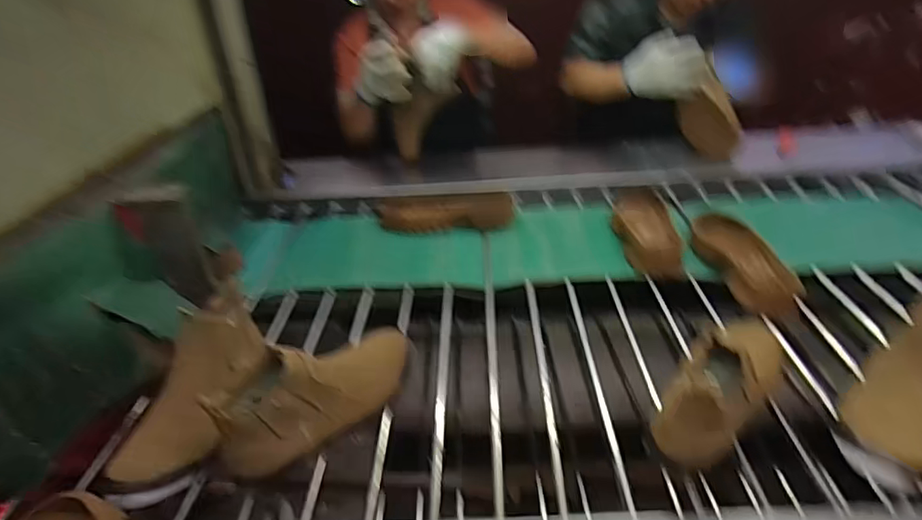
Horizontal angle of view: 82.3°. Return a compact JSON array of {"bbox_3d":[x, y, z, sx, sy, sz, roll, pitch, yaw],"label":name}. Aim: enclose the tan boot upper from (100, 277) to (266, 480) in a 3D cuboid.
[{"bbox_3d":[-0.329,0.151,0.669,0.089,0.098,0.259,3,49,11],"label":"tan boot upper"}]

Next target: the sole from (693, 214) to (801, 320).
[{"bbox_3d":[0.483,0.000,0.911,0.116,0.038,0.307,-1,32,3],"label":"sole"}]

